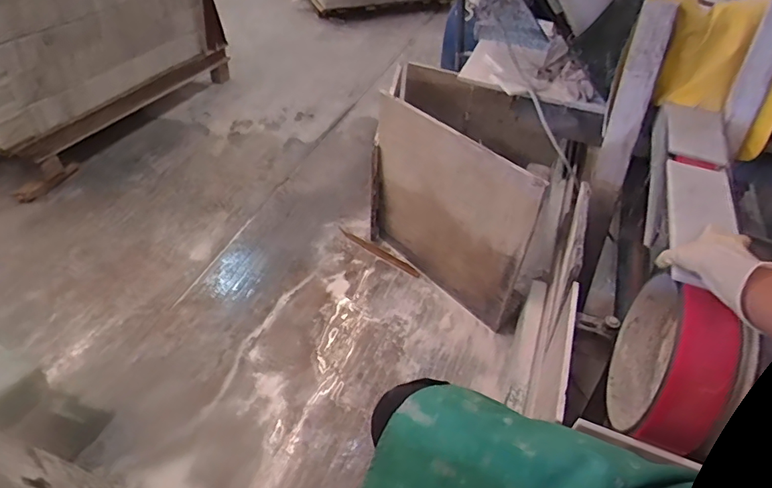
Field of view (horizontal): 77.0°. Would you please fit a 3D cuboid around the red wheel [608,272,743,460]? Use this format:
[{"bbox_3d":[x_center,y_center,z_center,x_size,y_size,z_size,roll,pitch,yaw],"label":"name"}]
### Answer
[{"bbox_3d":[0.449,0.182,0.775,0.087,0.300,0.285,17,45,10],"label":"red wheel"}]

